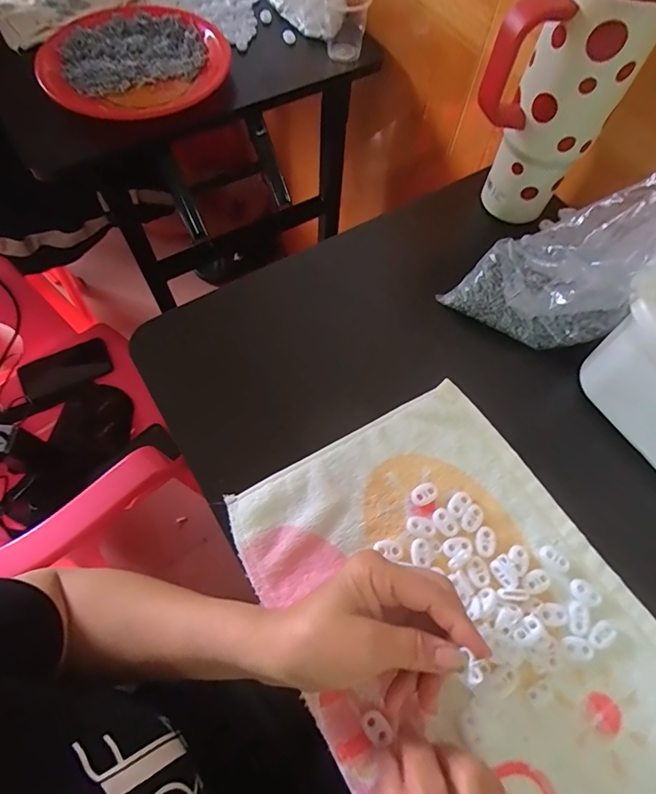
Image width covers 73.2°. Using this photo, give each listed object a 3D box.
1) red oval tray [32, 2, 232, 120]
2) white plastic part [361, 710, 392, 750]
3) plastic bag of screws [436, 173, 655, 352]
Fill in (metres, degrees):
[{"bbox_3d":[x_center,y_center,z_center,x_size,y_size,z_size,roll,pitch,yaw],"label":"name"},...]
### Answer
[{"bbox_3d":[-0.256,-0.438,0.572,0.218,0.034,0.221,-31,70,-16],"label":"red oval tray"},{"bbox_3d":[0.031,0.215,0.285,0.015,0.004,0.021,-32,71,-15],"label":"white plastic part"},{"bbox_3d":[0.205,-0.117,0.371,0.139,0.142,0.111,41,71,15],"label":"plastic bag of screws"}]

